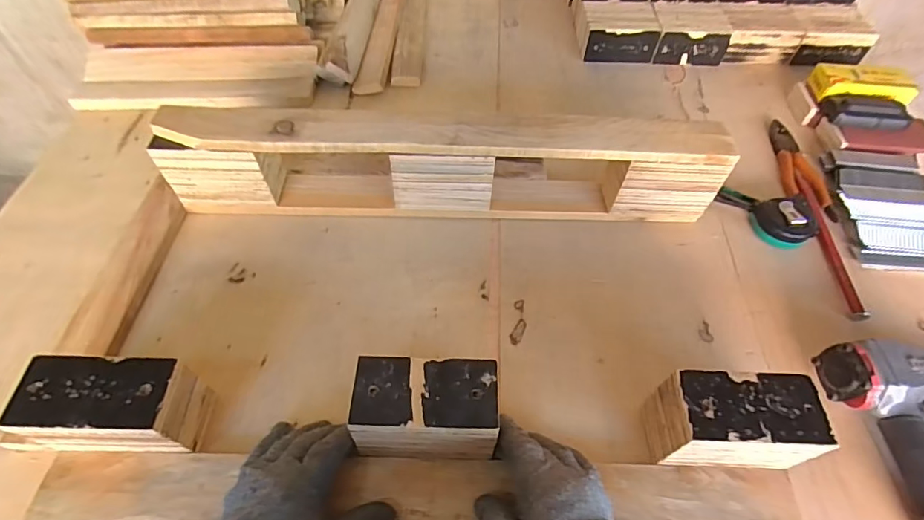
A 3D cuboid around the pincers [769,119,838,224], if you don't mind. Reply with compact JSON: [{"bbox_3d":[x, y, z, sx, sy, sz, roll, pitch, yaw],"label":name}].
[{"bbox_3d":[0.468,-0.133,0.680,0.050,0.018,0.188,3,56,-1],"label":"pincers"}]

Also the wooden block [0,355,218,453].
[{"bbox_3d":[-0.293,0.132,0.414,0.122,0.097,0.068,3,56,-2],"label":"wooden block"}]

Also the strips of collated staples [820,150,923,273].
[{"bbox_3d":[0.552,-0.069,0.621,0.129,0.028,0.194,8,56,2],"label":"strips of collated staples"}]

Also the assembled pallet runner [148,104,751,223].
[{"bbox_3d":[-0.020,-0.113,0.579,0.643,0.124,0.070,2,56,-2],"label":"assembled pallet runner"}]

